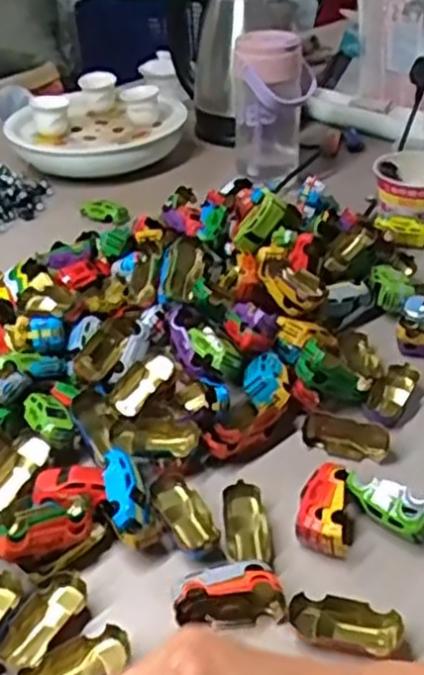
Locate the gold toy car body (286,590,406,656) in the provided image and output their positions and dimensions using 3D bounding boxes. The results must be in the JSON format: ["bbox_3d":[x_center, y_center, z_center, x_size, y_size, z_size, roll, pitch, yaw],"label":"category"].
[{"bbox_3d":[0.078,0.169,0.435,0.064,0.015,0.027,5,36,11],"label":"gold toy car body"}]

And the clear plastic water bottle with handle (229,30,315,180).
[{"bbox_3d":[0.076,-0.279,0.922,0.098,0.183,0.075,2,35,6],"label":"clear plastic water bottle with handle"}]

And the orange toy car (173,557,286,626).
[{"bbox_3d":[0.010,0.153,0.448,0.065,0.026,0.026,-2,35,0],"label":"orange toy car"}]

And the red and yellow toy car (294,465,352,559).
[{"bbox_3d":[0.077,0.115,0.501,0.036,0.026,0.067,6,36,12],"label":"red and yellow toy car"}]

